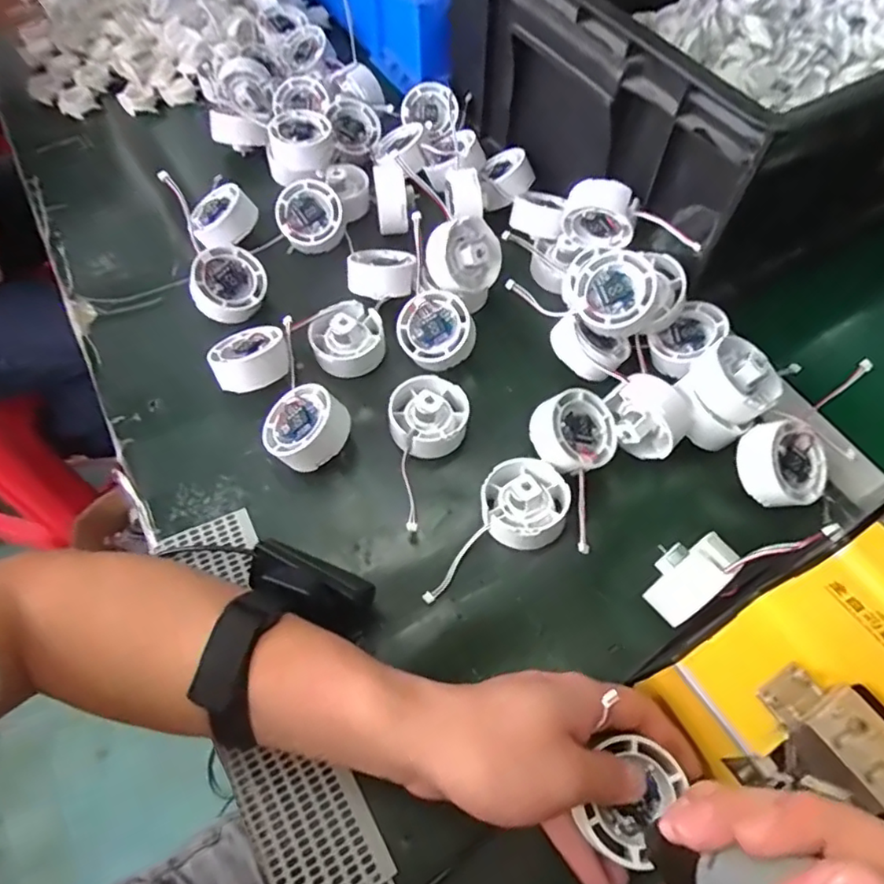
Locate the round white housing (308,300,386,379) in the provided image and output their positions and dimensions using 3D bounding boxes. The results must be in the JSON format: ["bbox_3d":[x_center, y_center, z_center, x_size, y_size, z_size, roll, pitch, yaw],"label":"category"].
[{"bbox_3d":[-0.071,-0.080,0.448,0.053,0.032,0.050,0,60,0],"label":"round white housing"}]

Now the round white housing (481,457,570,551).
[{"bbox_3d":[0.053,0.035,0.373,0.052,0.023,0.056,0,60,0],"label":"round white housing"}]

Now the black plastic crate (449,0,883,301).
[{"bbox_3d":[0.285,-0.358,0.516,0.470,0.168,0.348,-26,64,-14],"label":"black plastic crate"}]

